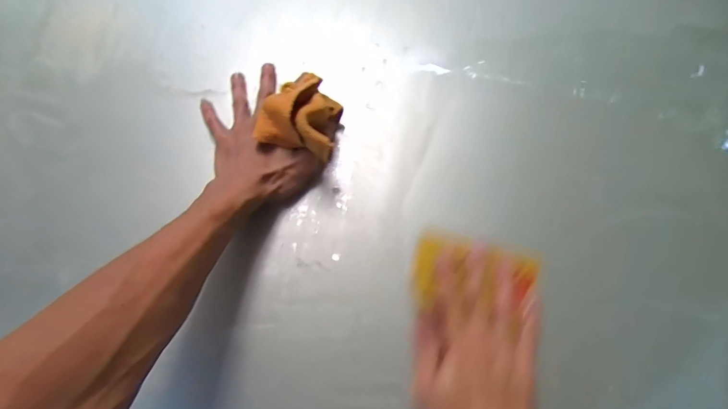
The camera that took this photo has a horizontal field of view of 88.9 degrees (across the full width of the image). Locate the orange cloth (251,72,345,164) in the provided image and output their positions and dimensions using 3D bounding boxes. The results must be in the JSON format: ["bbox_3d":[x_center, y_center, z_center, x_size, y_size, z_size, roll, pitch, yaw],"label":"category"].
[{"bbox_3d":[-0.057,-0.086,0.365,0.074,0.064,0.081,16,68,9],"label":"orange cloth"}]

